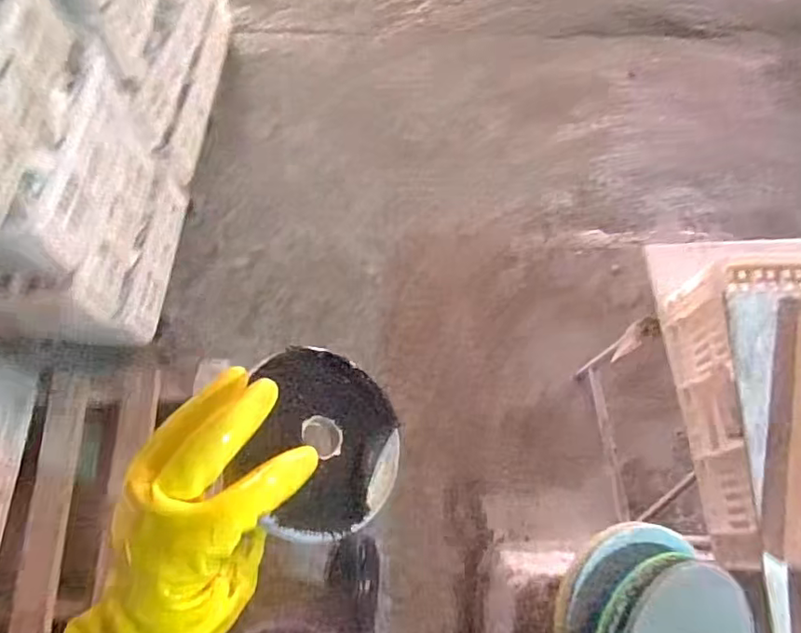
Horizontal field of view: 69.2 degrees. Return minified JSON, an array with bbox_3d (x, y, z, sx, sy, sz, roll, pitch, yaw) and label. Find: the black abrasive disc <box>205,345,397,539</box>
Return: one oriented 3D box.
[{"bbox_3d":[-0.045,0.079,0.364,0.095,0.011,0.114,13,60,-26],"label":"black abrasive disc"}]

